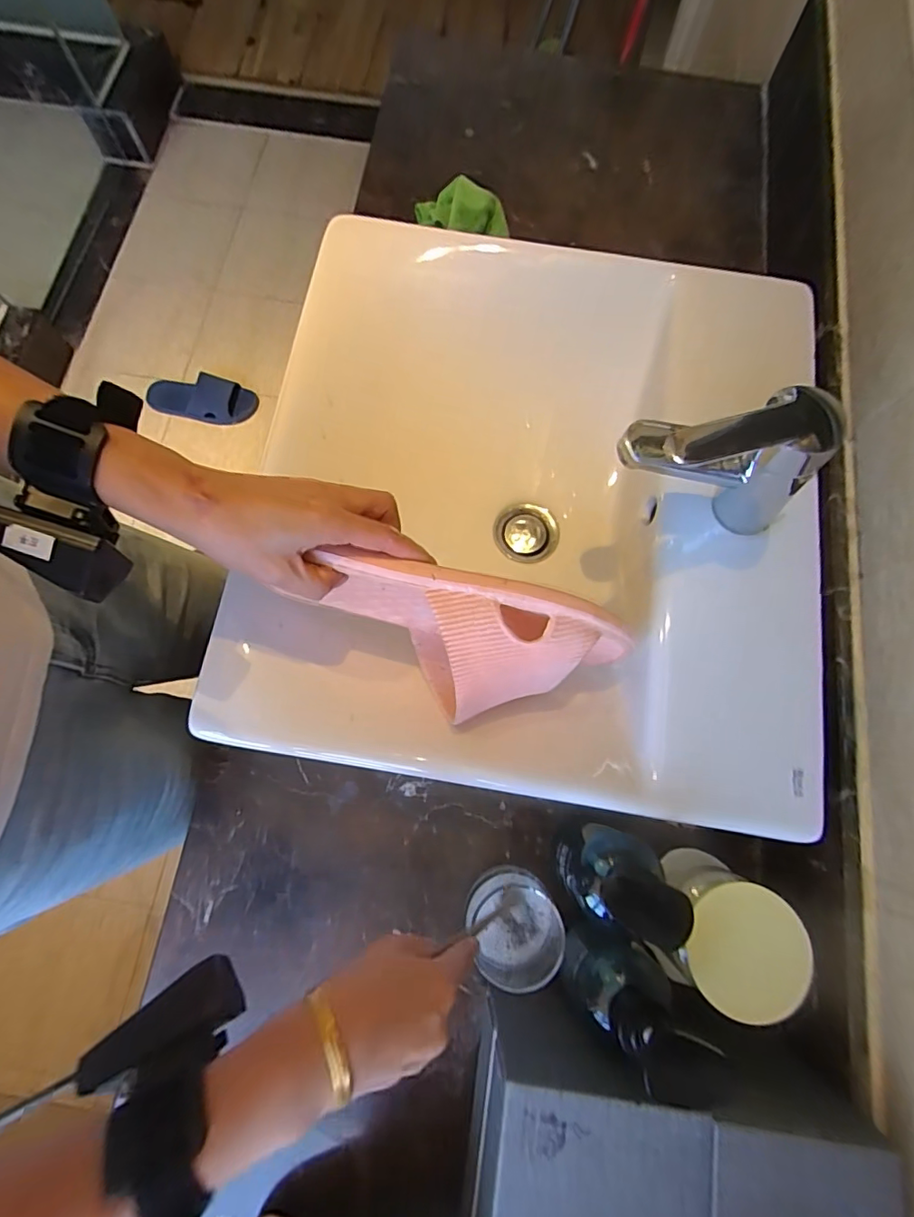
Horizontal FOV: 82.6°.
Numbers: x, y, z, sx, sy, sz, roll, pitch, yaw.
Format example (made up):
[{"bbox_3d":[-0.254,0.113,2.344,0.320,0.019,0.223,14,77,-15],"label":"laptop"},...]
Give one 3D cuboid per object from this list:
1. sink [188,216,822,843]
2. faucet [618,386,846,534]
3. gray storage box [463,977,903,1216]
[{"bbox_3d":[0.060,-0.086,0.458,0.428,0.146,0.465,8,75,1],"label":"sink"},{"bbox_3d":[0.176,-0.098,0.345,0.128,0.112,0.042,13,76,3],"label":"faucet"},{"bbox_3d":[0.126,0.376,0.343,0.241,0.139,0.197,9,75,2],"label":"gray storage box"}]

